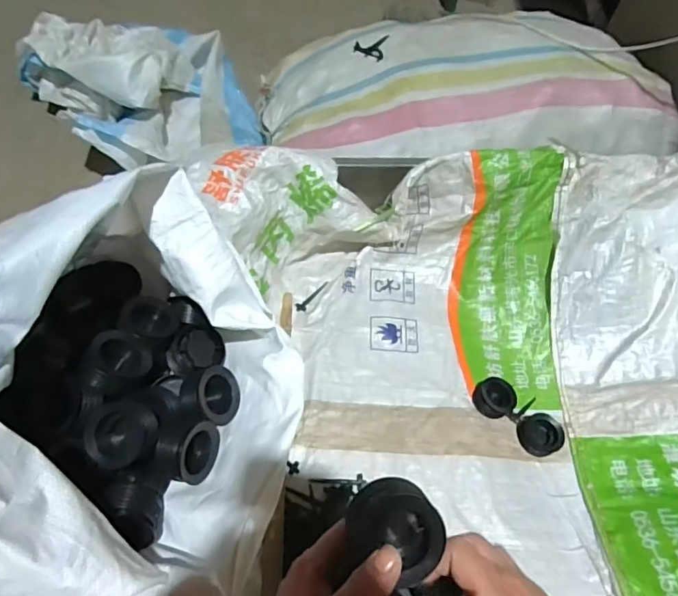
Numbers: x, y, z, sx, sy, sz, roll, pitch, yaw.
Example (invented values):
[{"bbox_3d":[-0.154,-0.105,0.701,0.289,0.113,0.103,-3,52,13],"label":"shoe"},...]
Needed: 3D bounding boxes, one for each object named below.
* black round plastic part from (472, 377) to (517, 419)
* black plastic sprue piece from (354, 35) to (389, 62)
[{"bbox_3d":[0.243,0.155,0.774,0.062,0.027,0.059,2,54,-3],"label":"black round plastic part"},{"bbox_3d":[0.065,-0.522,1.031,0.067,0.012,0.072,7,66,15],"label":"black plastic sprue piece"}]

